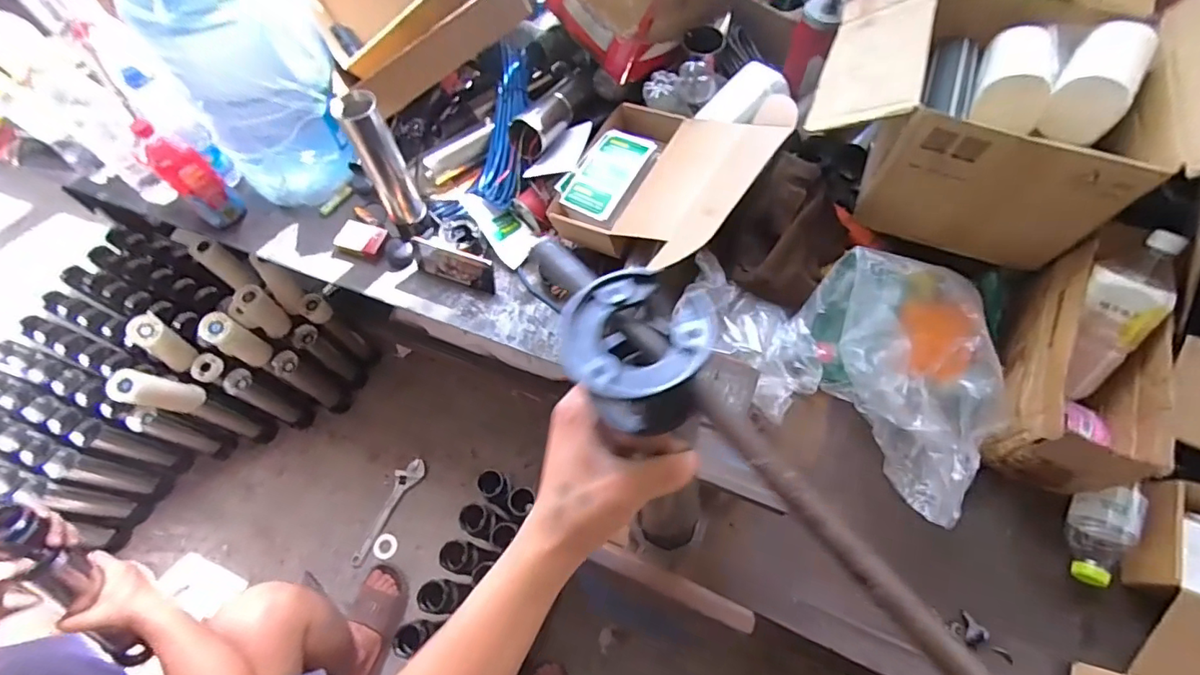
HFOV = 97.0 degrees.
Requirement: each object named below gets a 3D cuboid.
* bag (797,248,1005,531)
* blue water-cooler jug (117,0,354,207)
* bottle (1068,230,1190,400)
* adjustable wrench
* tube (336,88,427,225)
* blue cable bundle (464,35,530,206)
[{"bbox_3d":[0.391,0.051,0.673,0.152,0.159,0.317,-29,67,-12],"label":"bag"},{"bbox_3d":[-0.625,-0.496,0.954,0.281,0.426,0.257,-39,69,-15],"label":"blue water-cooler jug"},{"bbox_3d":[0.610,-0.022,0.632,0.076,0.209,0.055,15,21,9],"label":"bottle"},{"bbox_3d":[-0.565,0.451,1.400,0.061,0.014,0.290,27,68,14],"label":"adjustable wrench"},{"bbox_3d":[-0.370,-0.296,0.907,0.067,0.241,0.058,-19,66,-7],"label":"tube"},{"bbox_3d":[-0.182,-0.408,1.008,0.089,0.052,0.323,7,82,5],"label":"blue cable bundle"}]

